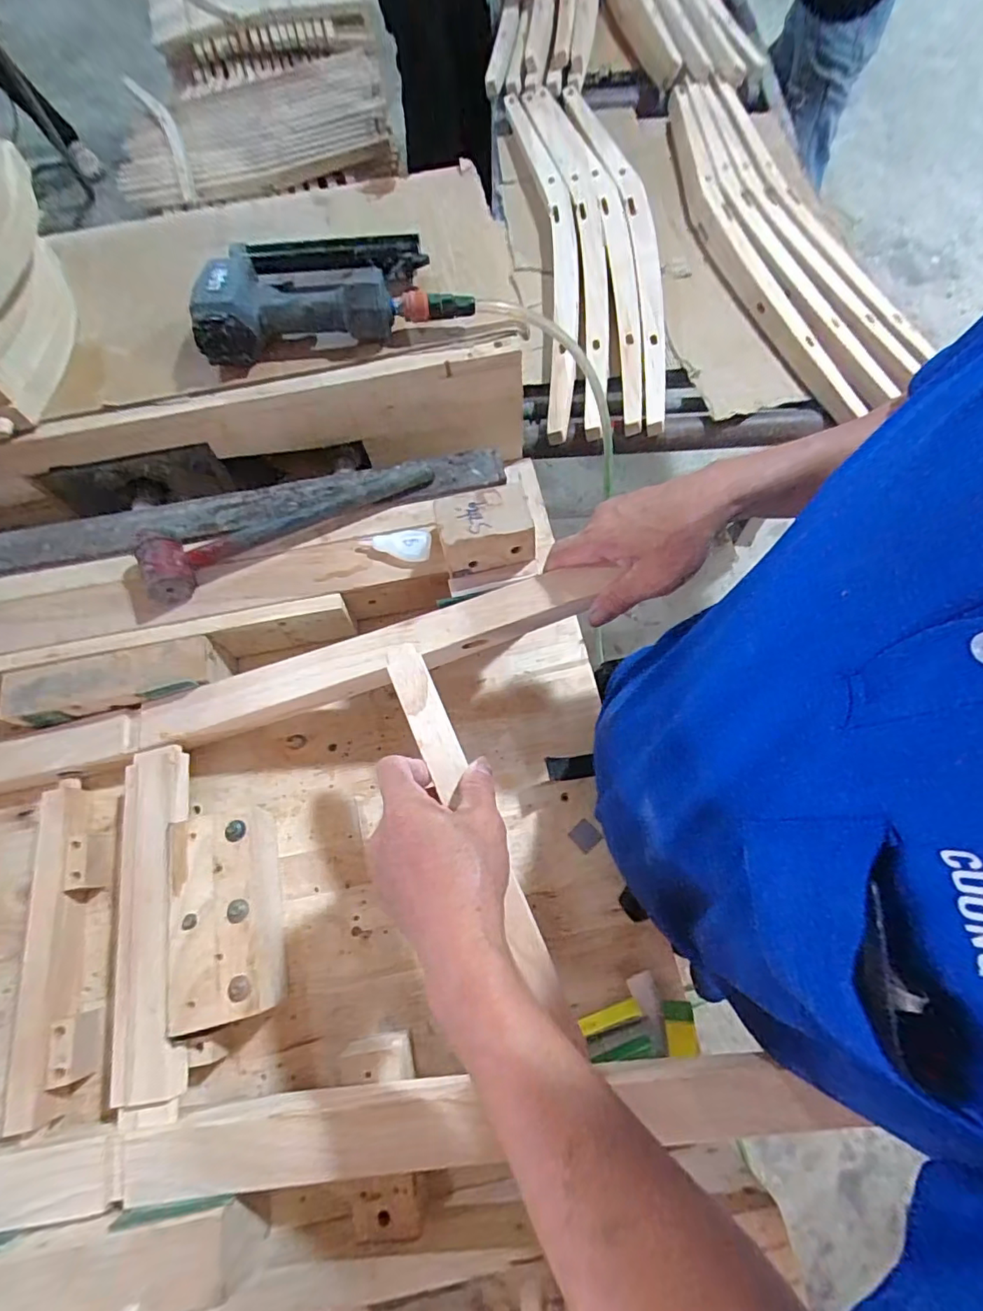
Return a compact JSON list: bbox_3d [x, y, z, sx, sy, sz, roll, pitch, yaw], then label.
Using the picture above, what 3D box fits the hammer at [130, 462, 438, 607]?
[{"bbox_3d":[-0.218,-0.151,0.583,0.313,0.046,0.067,-27,70,-8],"label":"hammer"}]

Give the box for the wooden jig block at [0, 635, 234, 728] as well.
[{"bbox_3d":[-0.397,0.029,0.570,0.216,0.047,0.055,-11,69,-2],"label":"wooden jig block"}]

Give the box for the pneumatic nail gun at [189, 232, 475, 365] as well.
[{"bbox_3d":[-0.177,-0.409,0.598,0.283,0.068,0.150,-13,69,-2],"label":"pneumatic nail gun"}]

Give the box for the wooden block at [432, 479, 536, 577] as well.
[{"bbox_3d":[-0.006,-0.110,0.477,0.077,0.050,0.049,-12,69,-2],"label":"wooden block"}]

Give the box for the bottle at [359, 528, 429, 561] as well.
[{"bbox_3d":[-0.103,-0.116,0.582,0.076,0.017,0.038,-10,69,-1],"label":"bottle"}]

